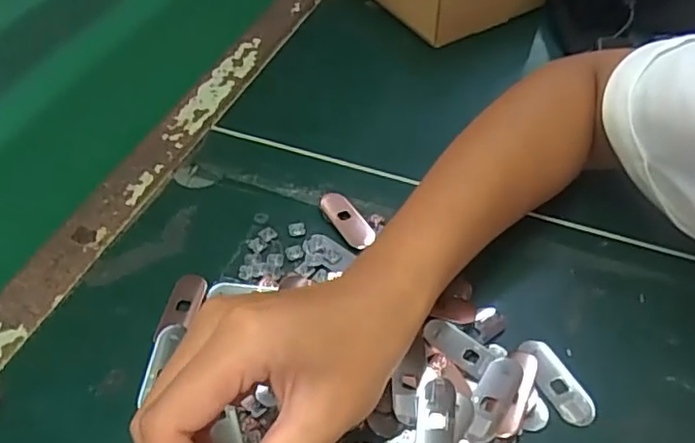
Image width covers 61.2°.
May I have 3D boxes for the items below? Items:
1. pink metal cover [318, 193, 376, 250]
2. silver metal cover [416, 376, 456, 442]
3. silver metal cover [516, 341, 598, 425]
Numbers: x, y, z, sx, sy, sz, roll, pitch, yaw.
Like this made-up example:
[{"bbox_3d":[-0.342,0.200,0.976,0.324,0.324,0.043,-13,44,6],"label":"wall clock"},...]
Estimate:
[{"bbox_3d":[-0.001,-0.002,0.379,0.017,0.008,0.045,-31,54,-22],"label":"pink metal cover"},{"bbox_3d":[0.043,0.100,0.288,0.018,0.005,0.050,5,50,7],"label":"silver metal cover"},{"bbox_3d":[0.109,0.082,0.306,0.018,0.004,0.049,-21,51,-15],"label":"silver metal cover"}]

